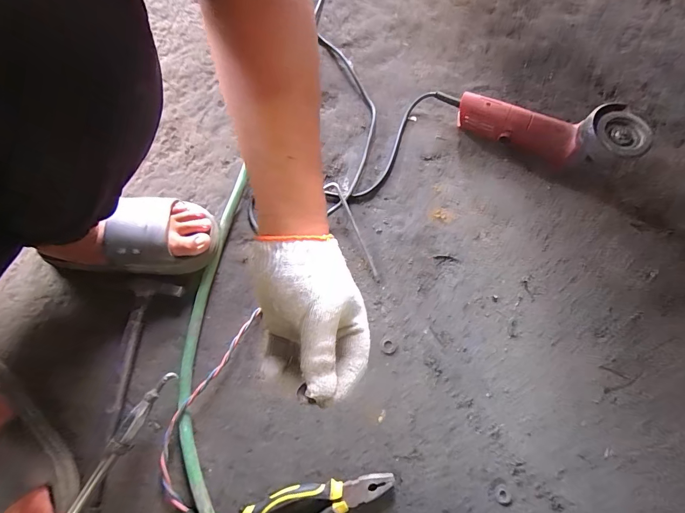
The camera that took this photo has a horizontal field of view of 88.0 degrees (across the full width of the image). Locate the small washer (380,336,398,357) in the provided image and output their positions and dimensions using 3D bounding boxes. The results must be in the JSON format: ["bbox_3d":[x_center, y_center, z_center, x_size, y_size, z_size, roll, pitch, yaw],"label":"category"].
[{"bbox_3d":[0.070,0.134,0.531,0.026,0.004,0.029,12,75,4],"label":"small washer"}]

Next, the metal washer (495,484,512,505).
[{"bbox_3d":[0.218,0.323,0.480,0.022,0.004,0.024,0,74,0],"label":"metal washer"}]

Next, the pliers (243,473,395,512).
[{"bbox_3d":[-0.029,0.327,0.466,0.195,0.028,0.056,-11,74,-3],"label":"pliers"}]

